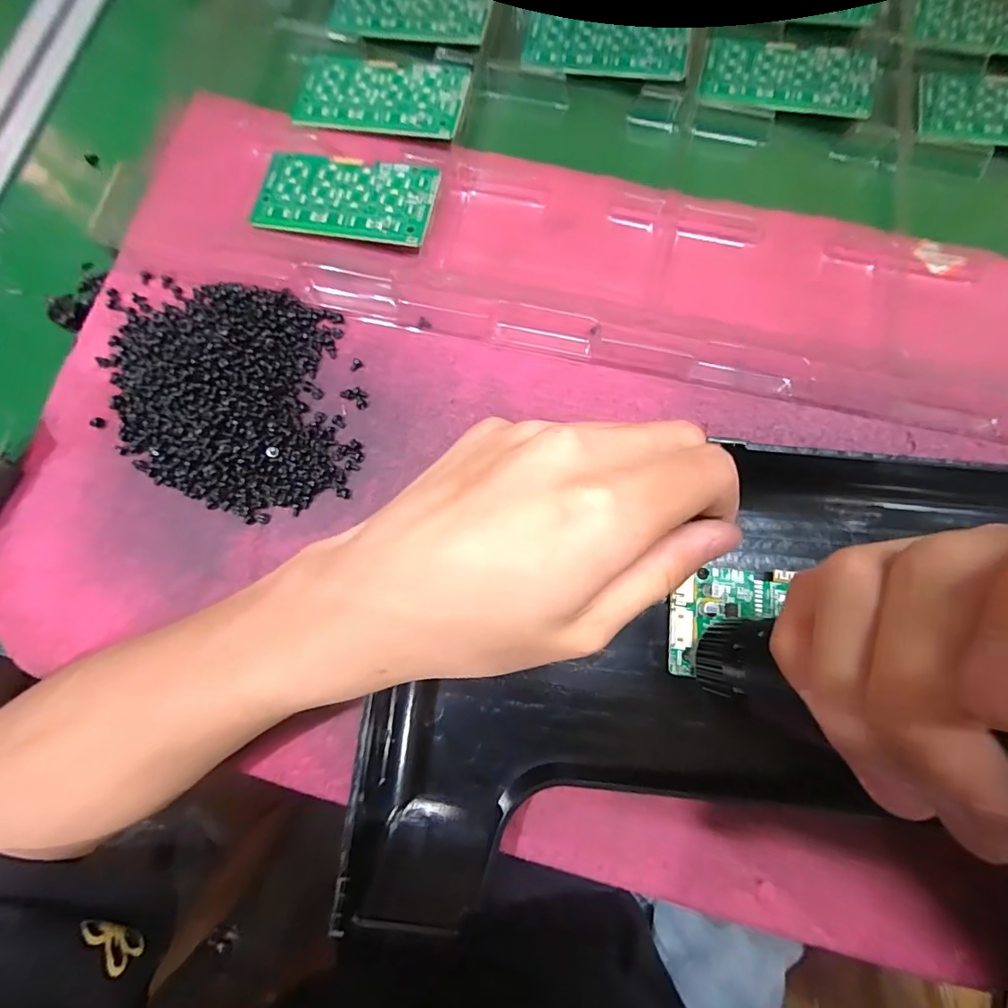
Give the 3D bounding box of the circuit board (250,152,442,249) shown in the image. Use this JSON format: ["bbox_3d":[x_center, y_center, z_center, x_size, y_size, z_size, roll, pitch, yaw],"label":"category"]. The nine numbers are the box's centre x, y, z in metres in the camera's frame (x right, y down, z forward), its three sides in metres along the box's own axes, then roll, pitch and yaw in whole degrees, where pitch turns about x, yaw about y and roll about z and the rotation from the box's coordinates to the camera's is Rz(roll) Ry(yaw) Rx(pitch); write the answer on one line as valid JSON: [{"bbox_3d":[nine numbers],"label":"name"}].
[{"bbox_3d":[-0.083,-0.161,0.265,0.093,0.004,0.048,10,79,6],"label":"circuit board"}]

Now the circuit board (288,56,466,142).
[{"bbox_3d":[-0.069,-0.228,0.279,0.094,0.005,0.050,10,83,0],"label":"circuit board"}]

